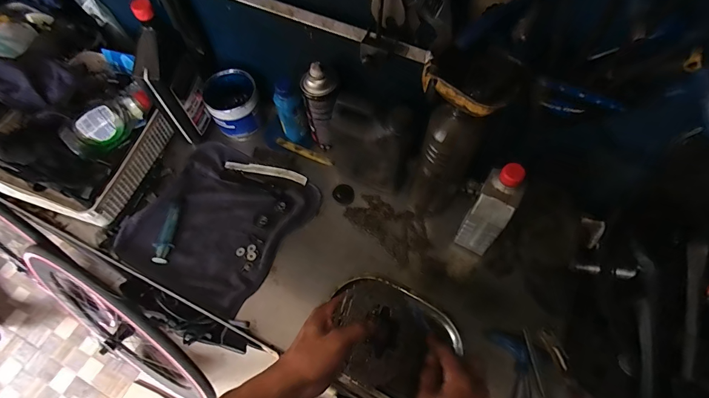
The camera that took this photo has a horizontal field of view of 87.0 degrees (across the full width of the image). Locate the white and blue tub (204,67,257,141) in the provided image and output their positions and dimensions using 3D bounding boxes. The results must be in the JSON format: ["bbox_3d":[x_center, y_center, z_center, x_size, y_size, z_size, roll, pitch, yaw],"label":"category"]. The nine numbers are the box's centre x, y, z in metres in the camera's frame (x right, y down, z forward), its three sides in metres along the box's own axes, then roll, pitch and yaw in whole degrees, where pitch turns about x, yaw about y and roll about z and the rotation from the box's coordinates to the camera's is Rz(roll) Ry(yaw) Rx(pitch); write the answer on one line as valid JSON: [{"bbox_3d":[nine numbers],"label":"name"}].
[{"bbox_3d":[-0.238,-0.189,0.749,0.105,0.084,0.105,-34,66,-16],"label":"white and blue tub"}]

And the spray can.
[{"bbox_3d":[-0.057,-0.149,0.659,0.050,0.179,0.052,-1,61,1],"label":"spray can"}]

